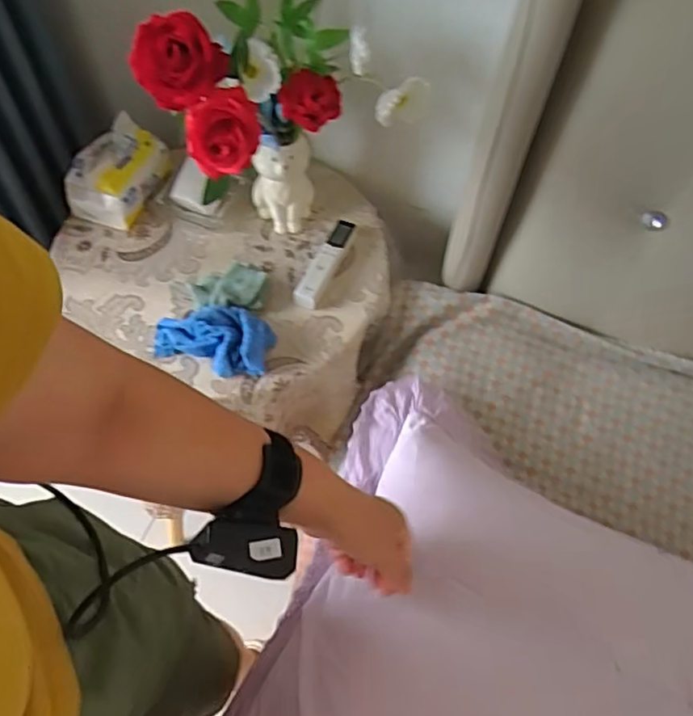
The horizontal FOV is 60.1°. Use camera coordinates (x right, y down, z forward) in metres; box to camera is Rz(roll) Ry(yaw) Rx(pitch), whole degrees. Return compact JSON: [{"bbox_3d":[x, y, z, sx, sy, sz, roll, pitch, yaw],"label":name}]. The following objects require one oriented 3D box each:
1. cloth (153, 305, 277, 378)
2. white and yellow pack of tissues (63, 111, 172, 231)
[{"bbox_3d":[-0.170,-0.030,0.762,0.149,0.046,0.083,15,59,6],"label":"cloth"},{"bbox_3d":[-0.329,-0.264,0.869,0.098,0.091,0.147,12,59,4],"label":"white and yellow pack of tissues"}]

